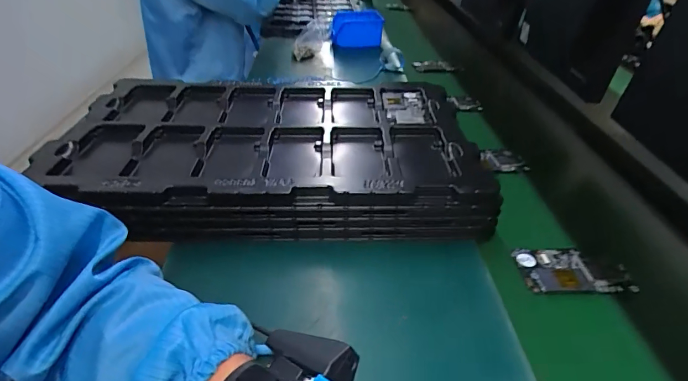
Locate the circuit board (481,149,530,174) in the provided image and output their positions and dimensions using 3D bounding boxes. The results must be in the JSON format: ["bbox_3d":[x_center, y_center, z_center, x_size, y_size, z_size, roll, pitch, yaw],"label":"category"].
[{"bbox_3d":[0.255,-0.048,0.638,0.063,0.013,0.067,-2,37,-9],"label":"circuit board"}]

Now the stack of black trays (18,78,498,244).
[{"bbox_3d":[-0.100,-0.063,0.578,0.557,0.085,0.331,4,37,-1],"label":"stack of black trays"}]

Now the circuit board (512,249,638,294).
[{"bbox_3d":[0.263,0.096,0.457,0.123,0.018,0.064,2,37,-4],"label":"circuit board"}]

